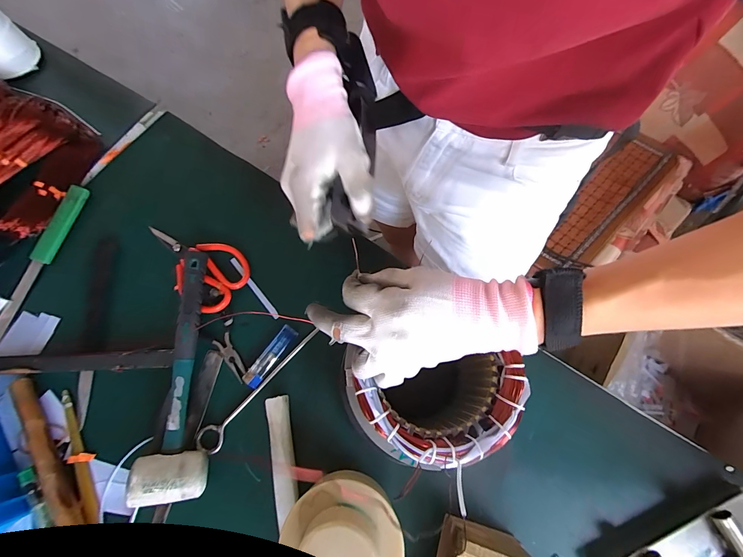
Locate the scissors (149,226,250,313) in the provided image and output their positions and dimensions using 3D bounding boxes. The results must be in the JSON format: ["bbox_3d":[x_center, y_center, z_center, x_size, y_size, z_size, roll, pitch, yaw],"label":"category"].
[{"bbox_3d":[-0.242,-0.026,0.457,0.152,0.014,0.089,36,75,9],"label":"scissors"}]

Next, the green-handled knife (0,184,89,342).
[{"bbox_3d":[-0.458,-0.019,0.453,0.030,0.010,0.245,15,73,3],"label":"green-handled knife"}]

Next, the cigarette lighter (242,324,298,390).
[{"bbox_3d":[-0.129,0.099,0.426,0.021,0.008,0.086,35,75,9],"label":"cigarette lighter"}]

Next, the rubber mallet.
[{"bbox_3d":[-0.233,0.103,0.398,0.063,0.057,0.283,-8,73,-4],"label":"rubber mallet"}]

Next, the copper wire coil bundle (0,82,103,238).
[{"bbox_3d":[-0.549,-0.189,0.480,0.262,0.066,0.195,26,74,7],"label":"copper wire coil bundle"}]

